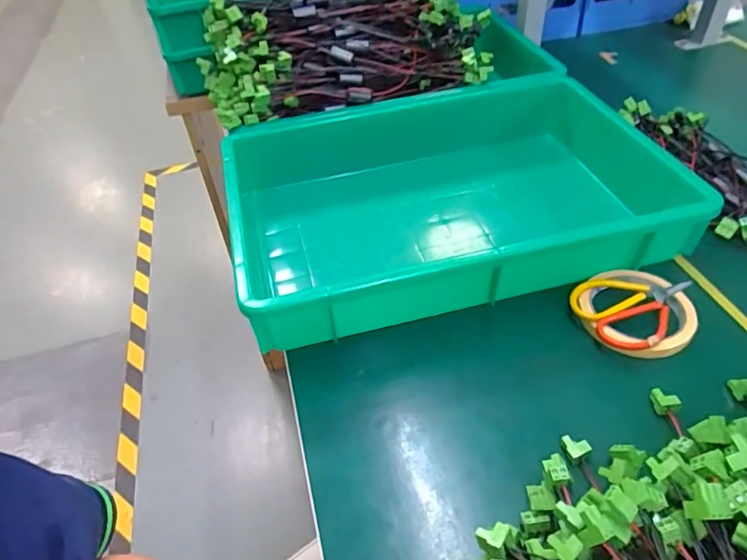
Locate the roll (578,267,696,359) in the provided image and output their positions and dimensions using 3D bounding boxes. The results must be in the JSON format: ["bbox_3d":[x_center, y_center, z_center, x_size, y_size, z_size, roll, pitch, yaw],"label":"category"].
[{"bbox_3d":[0.228,0.029,0.476,0.095,0.022,0.094,-3,44,3],"label":"roll"}]

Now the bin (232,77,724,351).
[{"bbox_3d":[0.075,-0.098,0.581,0.429,0.079,0.314,-13,44,-8],"label":"bin"}]

